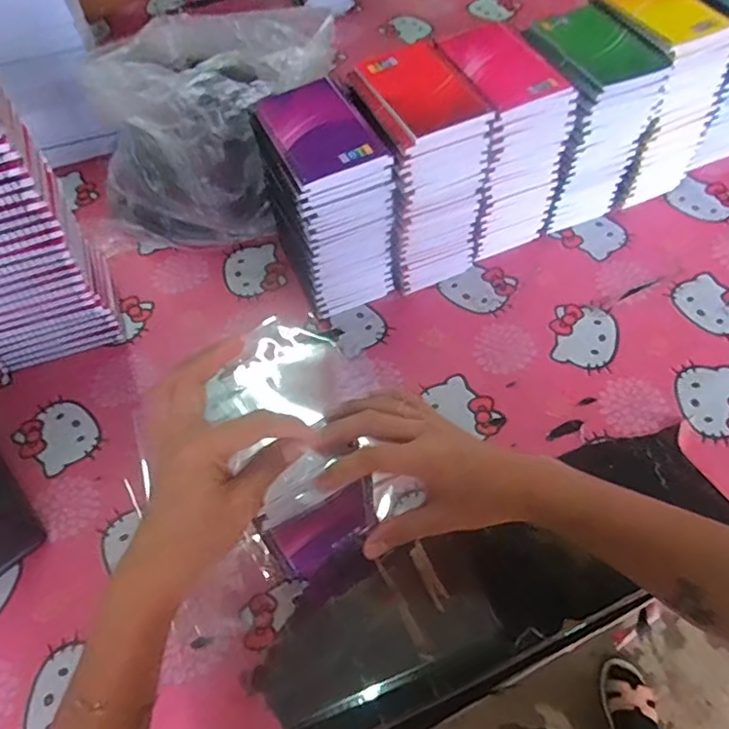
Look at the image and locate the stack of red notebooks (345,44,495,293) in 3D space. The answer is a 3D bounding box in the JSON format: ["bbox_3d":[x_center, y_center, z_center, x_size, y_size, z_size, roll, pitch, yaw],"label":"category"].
[{"bbox_3d":[0.054,-0.199,0.634,0.097,0.206,0.133,-22,59,-11],"label":"stack of red notebooks"}]

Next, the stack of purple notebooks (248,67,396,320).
[{"bbox_3d":[-0.037,-0.166,0.621,0.094,0.198,0.130,-22,59,-11],"label":"stack of purple notebooks"}]

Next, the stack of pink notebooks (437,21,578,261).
[{"bbox_3d":[0.139,-0.234,0.655,0.097,0.203,0.129,-22,59,-11],"label":"stack of pink notebooks"}]

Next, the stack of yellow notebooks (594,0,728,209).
[{"bbox_3d":[0.317,-0.312,0.694,0.102,0.198,0.148,-24,60,-12],"label":"stack of yellow notebooks"}]

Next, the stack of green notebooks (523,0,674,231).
[{"bbox_3d":[0.234,-0.265,0.671,0.104,0.200,0.124,-23,60,-12],"label":"stack of green notebooks"}]

